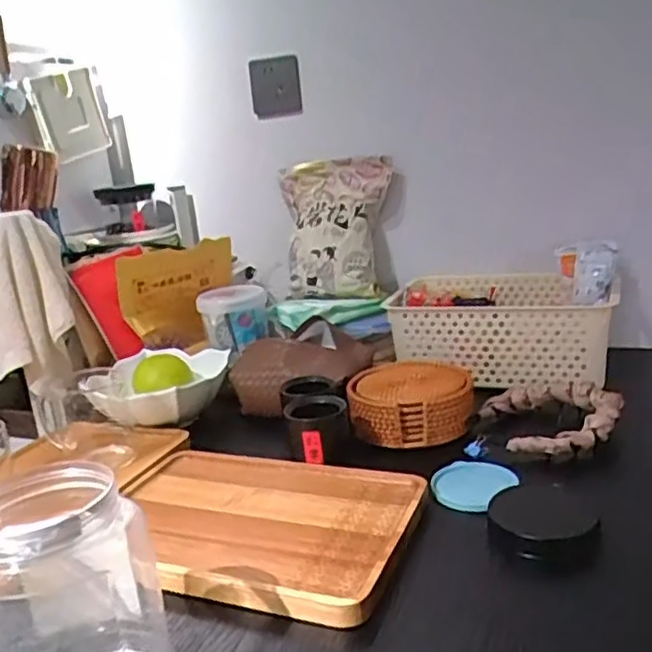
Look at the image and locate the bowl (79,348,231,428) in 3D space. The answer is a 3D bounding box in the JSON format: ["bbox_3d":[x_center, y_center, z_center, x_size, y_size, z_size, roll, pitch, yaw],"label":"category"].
[{"bbox_3d":[-0.209,0.083,0.887,0.154,0.070,0.167,-6,16,2],"label":"bowl"}]

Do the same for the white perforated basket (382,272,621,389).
[{"bbox_3d":[0.252,-0.003,0.951,0.281,0.106,0.210,1,17,24],"label":"white perforated basket"}]

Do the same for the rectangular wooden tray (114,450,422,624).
[{"bbox_3d":[-0.071,0.176,0.620,0.299,0.014,0.195,2,17,25],"label":"rectangular wooden tray"}]

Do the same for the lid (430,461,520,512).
[{"bbox_3d":[0.143,0.152,0.651,0.077,0.016,0.078,-6,16,2],"label":"lid"}]

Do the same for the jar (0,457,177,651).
[{"bbox_3d":[-0.160,0.172,0.420,0.097,0.148,0.095,-6,16,2],"label":"jar"}]

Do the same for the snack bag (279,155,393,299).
[{"bbox_3d":[0.008,-0.161,1.088,0.190,0.230,0.054,-1,-13,24],"label":"snack bag"}]

